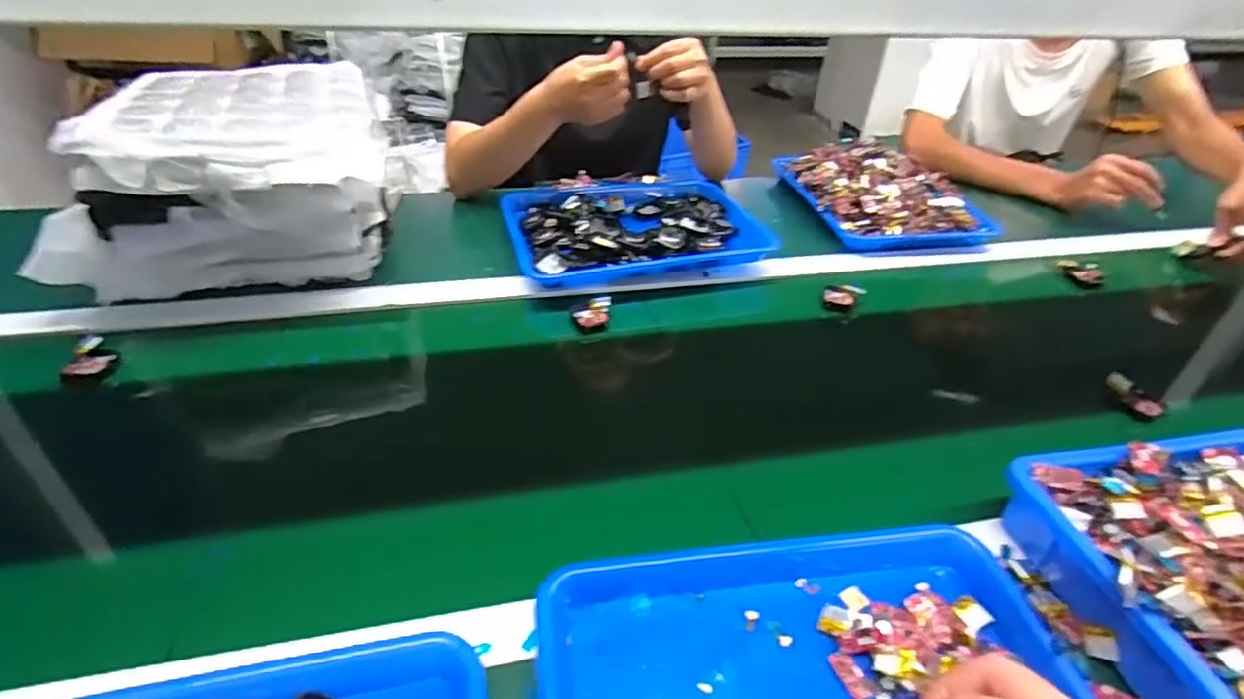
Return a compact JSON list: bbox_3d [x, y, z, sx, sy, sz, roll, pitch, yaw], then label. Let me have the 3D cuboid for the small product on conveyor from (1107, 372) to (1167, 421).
[{"bbox_3d":[0.532,0.047,0.652,0.028,0.015,0.062,-5,40,-11],"label":"small product on conveyor"}]

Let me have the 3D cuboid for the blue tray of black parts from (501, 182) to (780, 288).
[{"bbox_3d":[0.013,-0.180,0.869,0.337,0.040,0.259,-5,40,-11],"label":"blue tray of black parts"}]

